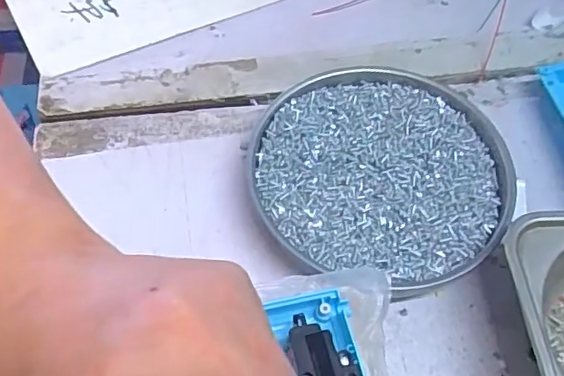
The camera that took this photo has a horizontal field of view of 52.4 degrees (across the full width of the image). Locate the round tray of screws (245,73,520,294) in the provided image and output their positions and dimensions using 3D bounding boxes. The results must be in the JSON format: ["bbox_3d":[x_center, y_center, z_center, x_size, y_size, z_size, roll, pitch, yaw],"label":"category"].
[{"bbox_3d":[0.053,-0.009,0.310,0.131,0.020,0.129,0,57,0],"label":"round tray of screws"}]

